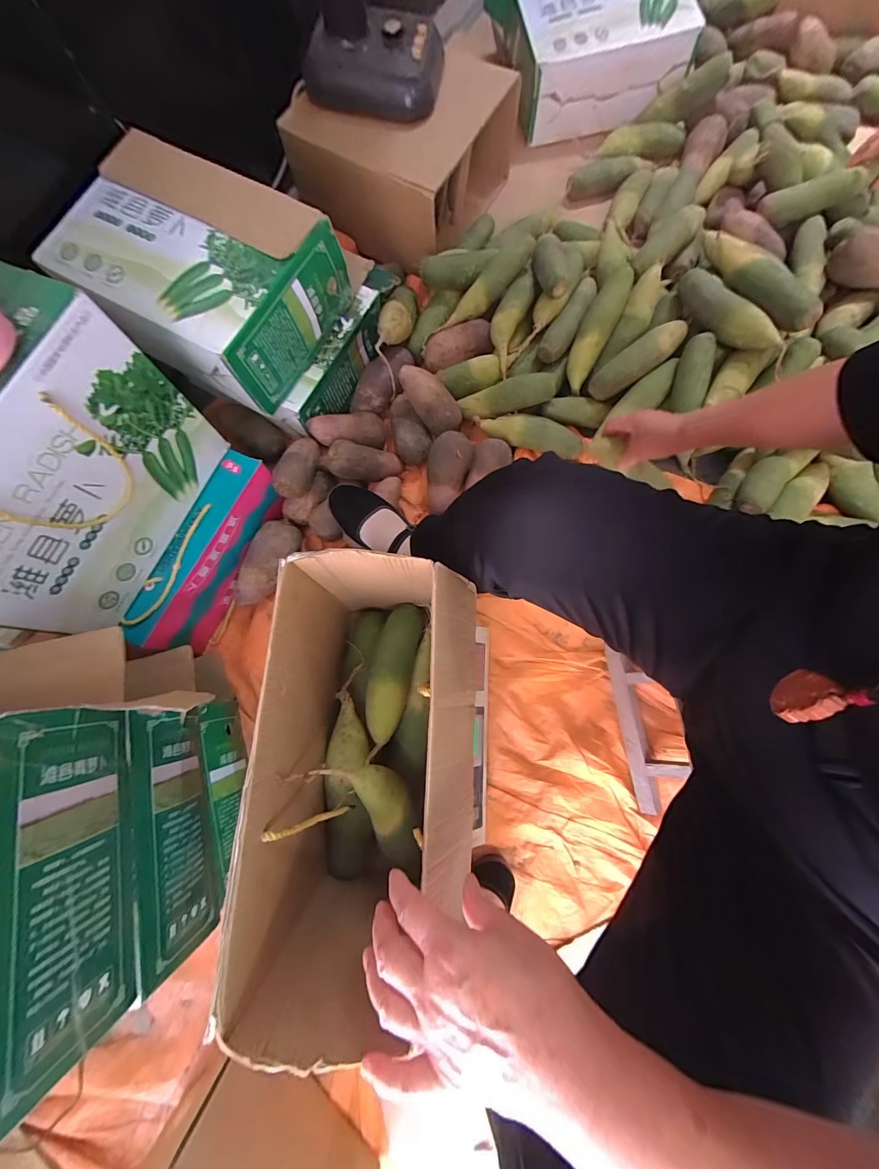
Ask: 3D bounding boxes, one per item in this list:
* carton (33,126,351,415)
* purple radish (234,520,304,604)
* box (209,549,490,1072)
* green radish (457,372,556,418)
[{"bbox_3d":[-0.368,-0.475,0.616,0.347,0.137,0.254,28,80,7],"label":"carton"},{"bbox_3d":[-0.303,-0.039,0.693,0.071,0.065,0.158,34,80,8],"label":"purple radish"},{"bbox_3d":[-0.059,0.174,0.418,0.177,0.233,0.362,2,78,2],"label":"box"},{"bbox_3d":[0.123,-0.348,0.730,0.177,0.046,0.049,-8,77,20],"label":"green radish"}]

